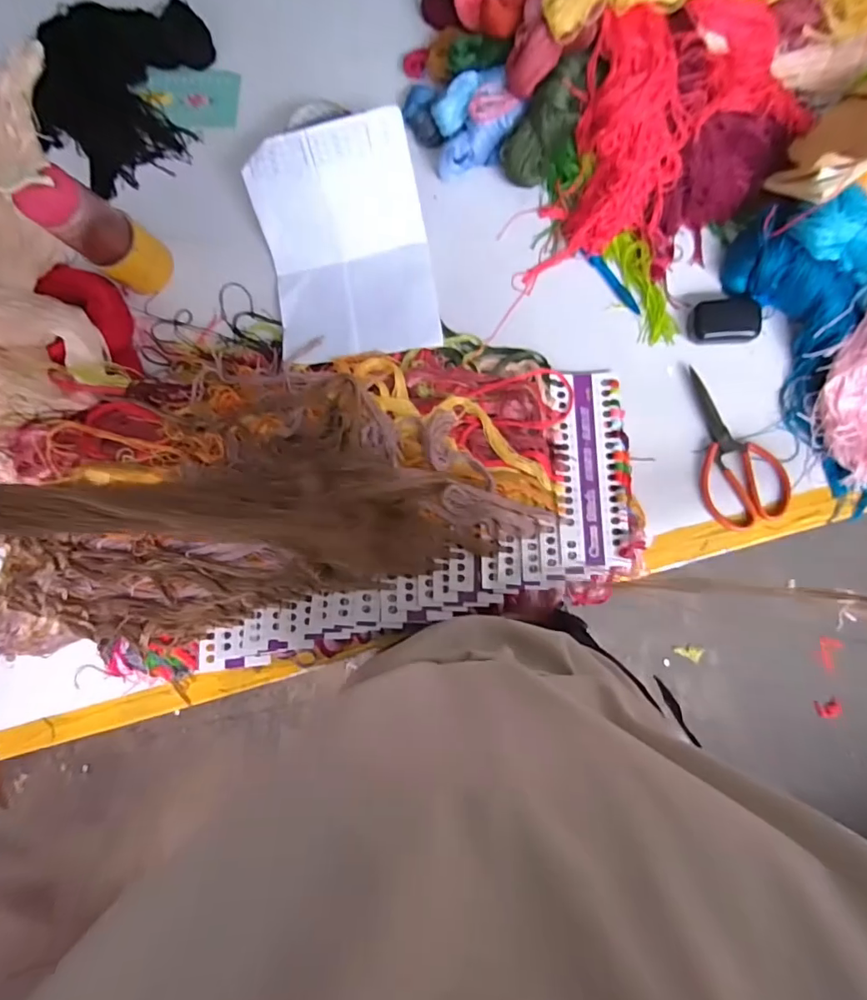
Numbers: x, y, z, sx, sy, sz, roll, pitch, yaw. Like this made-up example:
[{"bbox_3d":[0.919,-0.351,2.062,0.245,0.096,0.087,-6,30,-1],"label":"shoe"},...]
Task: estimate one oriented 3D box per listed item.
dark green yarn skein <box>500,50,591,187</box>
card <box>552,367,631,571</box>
[{"bbox_3d":[0.136,-0.455,0.604,0.066,0.046,0.140,42,123,7],"label":"dark green yarn skein"},{"bbox_3d":[0.191,-0.040,0.620,0.080,0.006,0.237,-1,83,-2],"label":"card"}]

